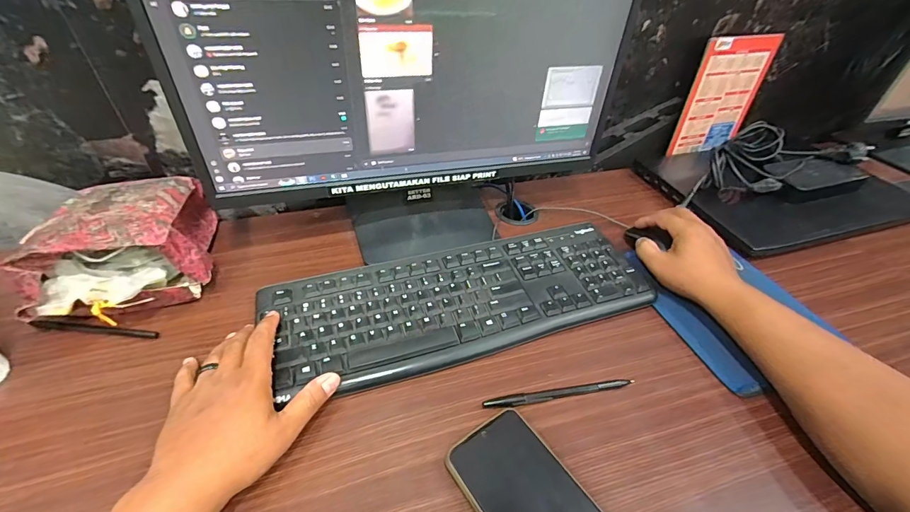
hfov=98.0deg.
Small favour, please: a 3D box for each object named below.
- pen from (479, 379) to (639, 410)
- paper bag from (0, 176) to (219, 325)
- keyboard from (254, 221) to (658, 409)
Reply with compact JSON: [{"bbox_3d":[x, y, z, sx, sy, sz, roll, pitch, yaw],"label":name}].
[{"bbox_3d":[0.101,0.131,0.378,0.148,0.006,0.012,-5,43,-9],"label":"pen"},{"bbox_3d":[-0.368,-0.009,0.446,0.153,0.093,0.169,-11,45,-15],"label":"paper bag"},{"bbox_3d":[0.015,0.046,0.455,0.414,0.018,0.148,-11,45,-15],"label":"keyboard"}]

